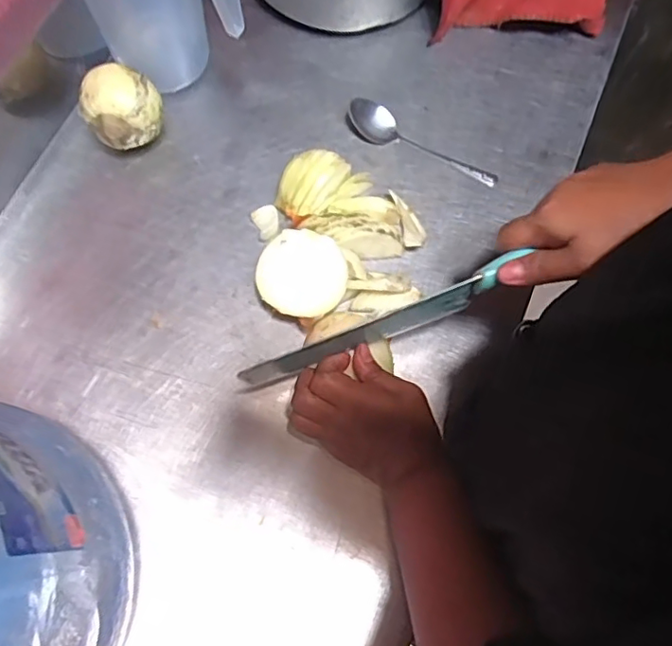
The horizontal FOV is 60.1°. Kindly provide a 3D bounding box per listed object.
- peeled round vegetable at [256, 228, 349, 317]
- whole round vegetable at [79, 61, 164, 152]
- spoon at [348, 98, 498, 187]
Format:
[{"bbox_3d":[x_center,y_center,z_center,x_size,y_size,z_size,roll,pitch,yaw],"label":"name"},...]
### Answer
[{"bbox_3d":[-0.030,-0.037,0.498,0.074,0.050,0.068,0,72,-1],"label":"peeled round vegetable"},{"bbox_3d":[-0.190,-0.188,0.527,0.065,0.068,0.055,-36,77,-12],"label":"whole round vegetable"},{"bbox_3d":[0.085,-0.177,0.560,0.154,0.021,0.033,24,73,6],"label":"spoon"}]

